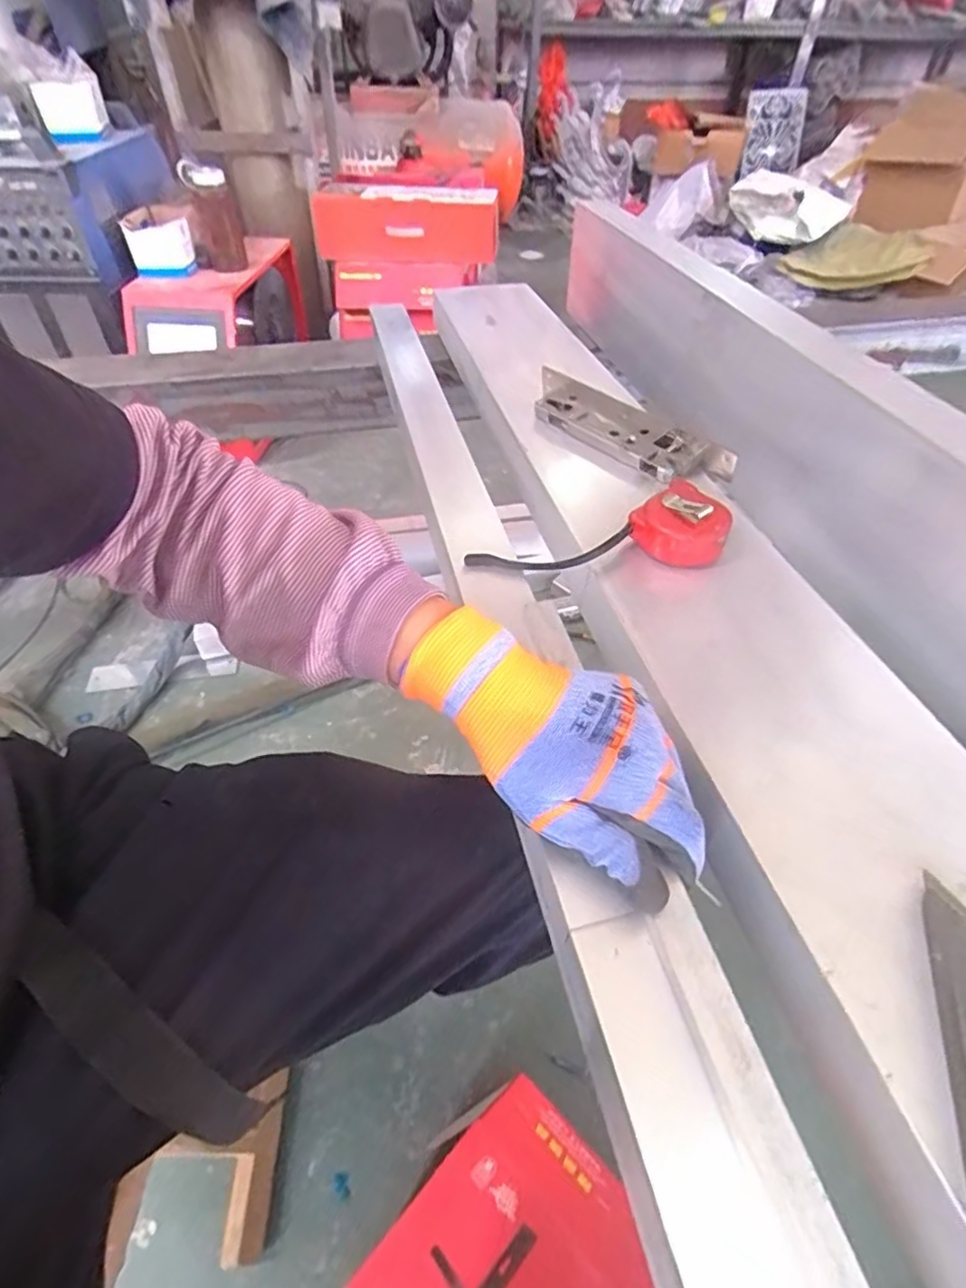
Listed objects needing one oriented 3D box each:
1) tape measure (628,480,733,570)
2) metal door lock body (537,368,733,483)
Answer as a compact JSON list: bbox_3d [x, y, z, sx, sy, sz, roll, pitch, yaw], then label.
[{"bbox_3d":[0.152,-0.090,0.455,0.065,0.034,0.067,33,54,27],"label":"tape measure"},{"bbox_3d":[0.125,-0.209,0.576,0.055,0.034,0.233,-30,53,-26],"label":"metal door lock body"}]

